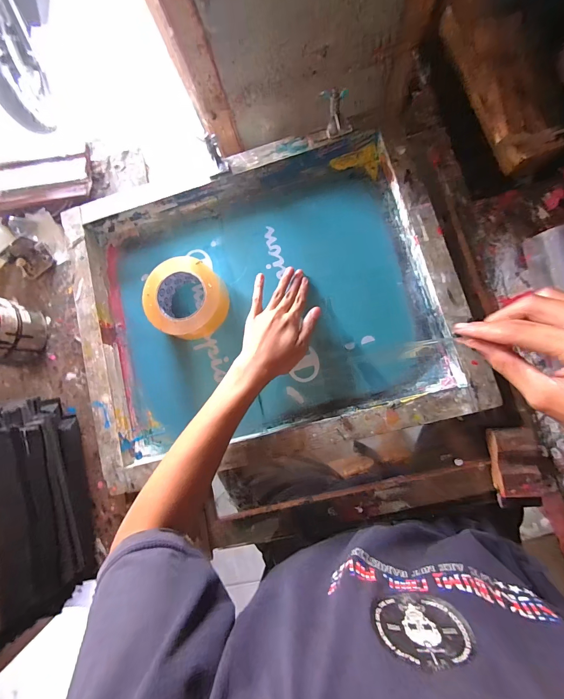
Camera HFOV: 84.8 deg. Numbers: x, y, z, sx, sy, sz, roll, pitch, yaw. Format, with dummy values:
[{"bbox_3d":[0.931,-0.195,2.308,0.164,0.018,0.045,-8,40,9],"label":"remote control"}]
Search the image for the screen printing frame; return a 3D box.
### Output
[{"bbox_3d":[-0.042,-0.077,0.485,0.549,0.051,0.464,-15,83,6],"label":"screen printing frame"}]

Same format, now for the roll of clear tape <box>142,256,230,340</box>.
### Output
[{"bbox_3d":[-0.155,-0.085,0.494,0.116,0.055,0.127,-1,85,7],"label":"roll of clear tape"}]

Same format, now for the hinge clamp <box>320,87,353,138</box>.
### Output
[{"bbox_3d":[0.083,-0.357,0.464,0.038,0.057,0.028,-15,55,6],"label":"hinge clamp"}]

